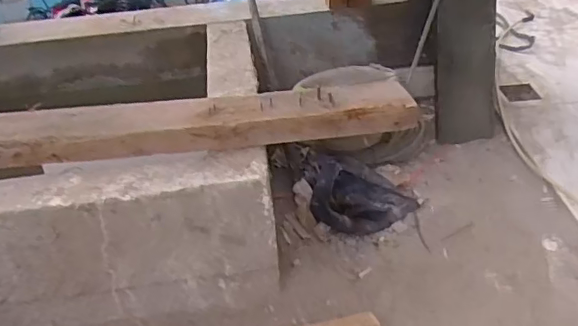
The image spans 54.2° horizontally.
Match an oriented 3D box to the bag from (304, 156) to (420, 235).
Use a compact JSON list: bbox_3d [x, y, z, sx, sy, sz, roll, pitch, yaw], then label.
[{"bbox_3d":[0.151,0.083,1.252,0.252,0.103,0.163,6,37,15],"label":"bag"}]

